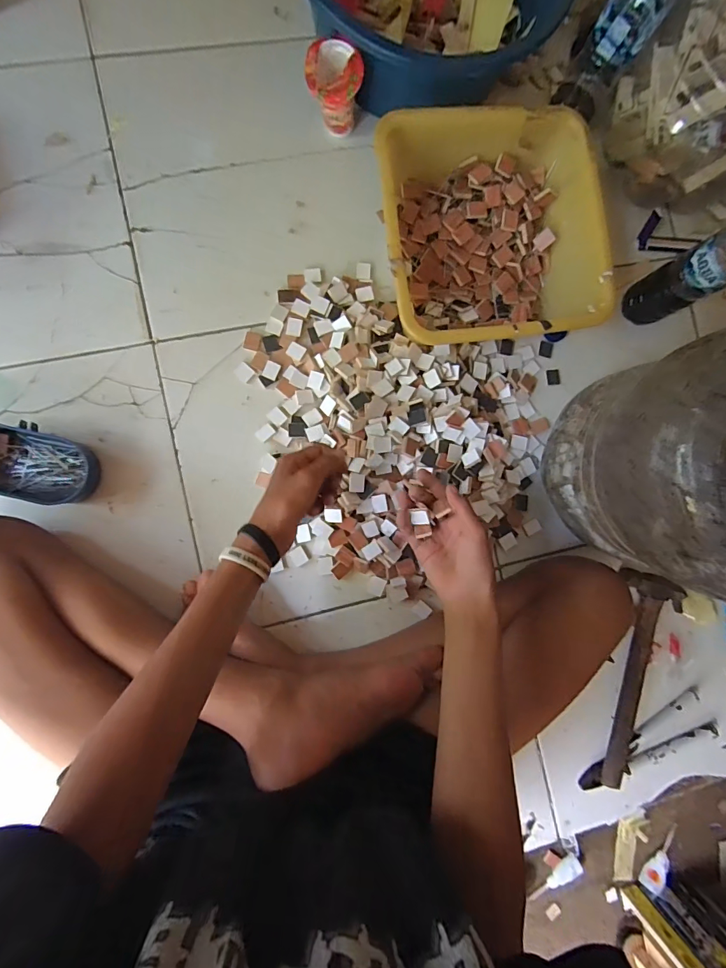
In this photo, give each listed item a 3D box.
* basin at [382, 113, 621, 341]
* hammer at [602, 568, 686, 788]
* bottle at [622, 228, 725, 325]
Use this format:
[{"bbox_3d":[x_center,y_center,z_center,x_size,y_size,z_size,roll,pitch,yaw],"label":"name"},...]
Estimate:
[{"bbox_3d":[0.149,-0.307,0.554,0.261,0.120,0.267,-12,89,-7],"label":"basin"},{"bbox_3d":[0.408,0.279,0.613,0.101,0.023,0.297,8,87,-6],"label":"hammer"},{"bbox_3d":[0.427,-0.268,0.539,0.058,0.208,0.063,-27,91,-7],"label":"bottle"}]

